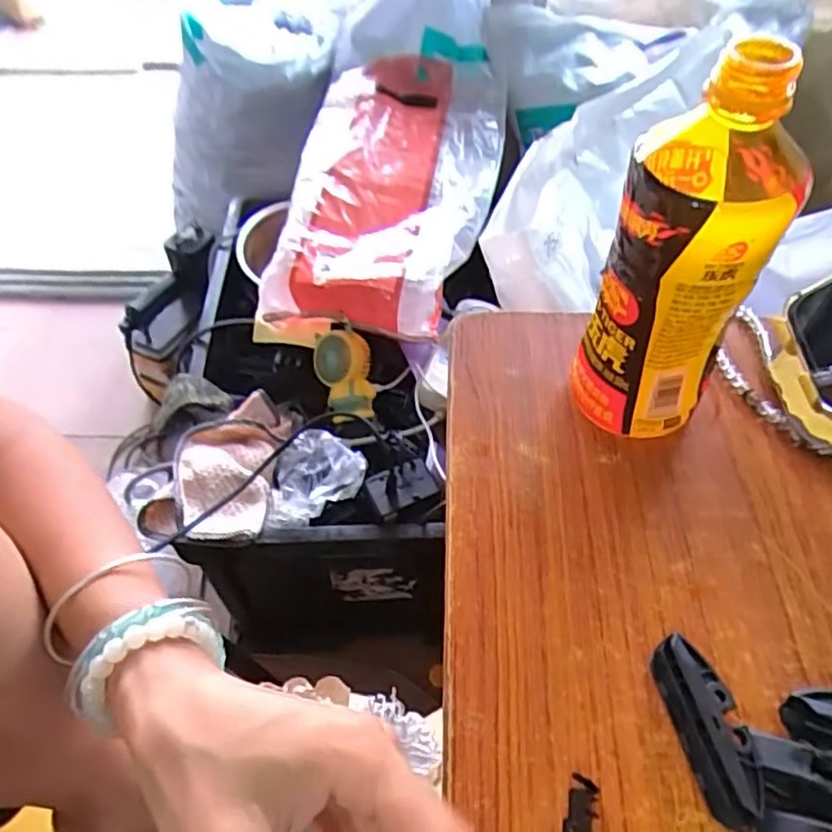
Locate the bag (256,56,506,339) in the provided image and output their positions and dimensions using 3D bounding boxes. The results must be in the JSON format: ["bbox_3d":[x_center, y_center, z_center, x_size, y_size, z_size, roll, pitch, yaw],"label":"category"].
[{"bbox_3d":[-0.034,-0.317,0.873,0.270,0.123,0.482,8,53,8],"label":"bag"}]

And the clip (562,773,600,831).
[{"bbox_3d":[0.063,0.157,0.254,0.012,0.008,0.035,8,52,7],"label":"clip"}]

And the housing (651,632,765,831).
[{"bbox_3d":[0.119,0.125,0.271,0.022,0.021,0.070,-9,52,-7],"label":"housing"}]

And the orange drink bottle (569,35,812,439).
[{"bbox_3d":[0.125,-0.072,0.319,0.064,0.188,0.076,17,53,13],"label":"orange drink bottle"}]

